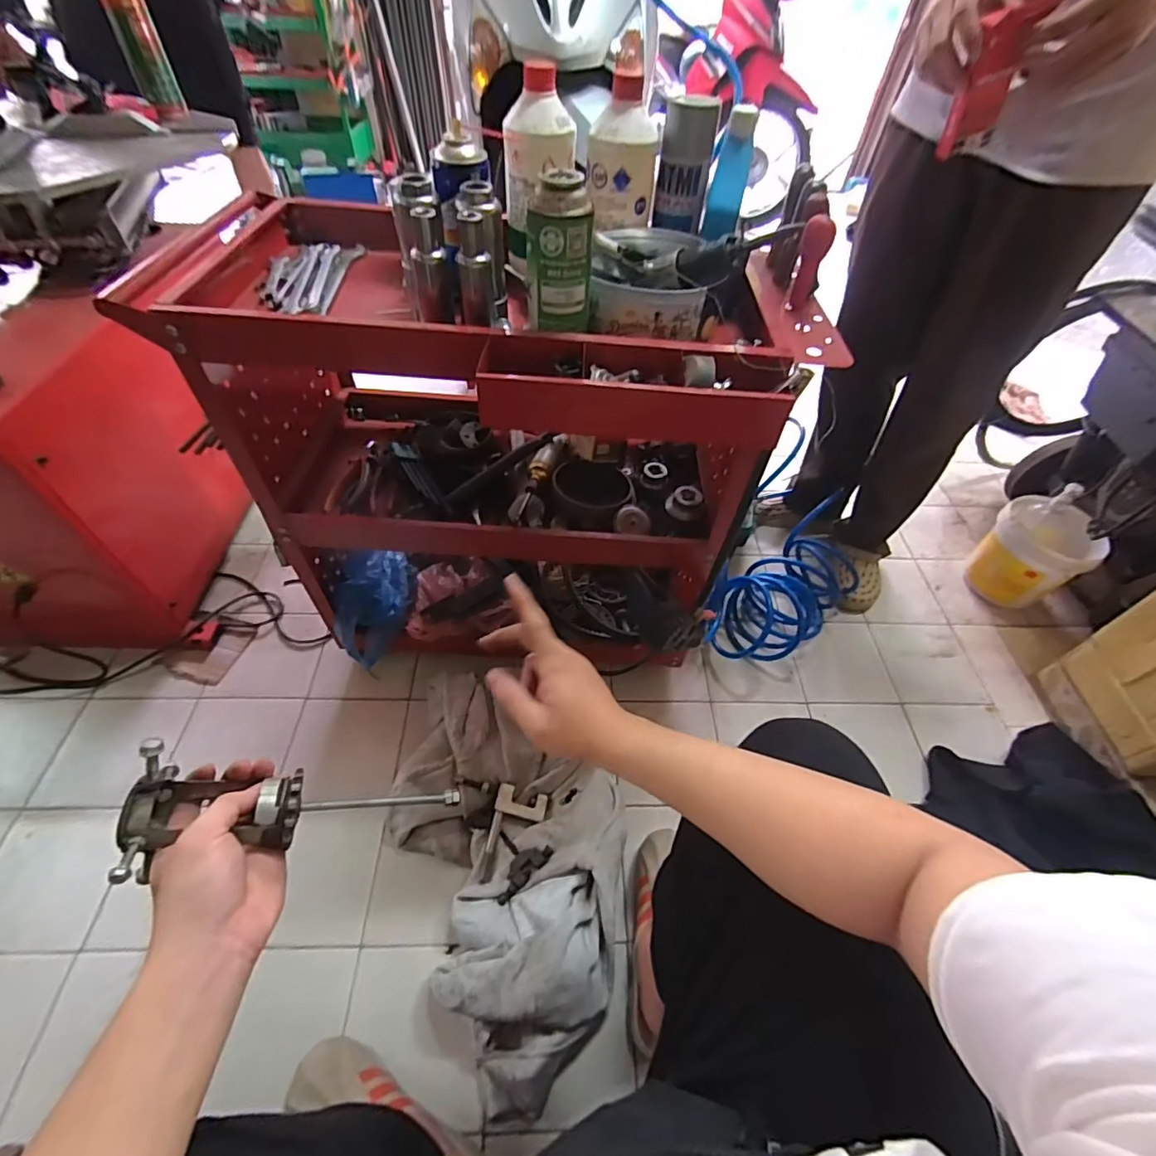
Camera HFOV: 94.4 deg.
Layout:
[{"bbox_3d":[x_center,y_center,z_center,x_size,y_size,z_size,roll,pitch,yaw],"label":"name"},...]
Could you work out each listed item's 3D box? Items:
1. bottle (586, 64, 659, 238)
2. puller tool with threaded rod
[{"bbox_3d":[0.051,-0.516,0.652,0.078,0.138,0.071,-11,53,-13],"label":"bottle"},{"bbox_3d":[-0.213,0.184,0.423,0.233,0.068,0.085,10,48,-25],"label":"puller tool with threaded rod"}]

